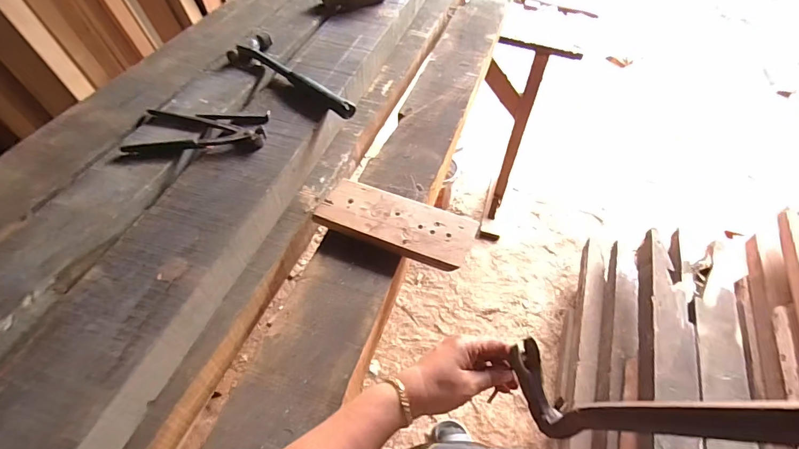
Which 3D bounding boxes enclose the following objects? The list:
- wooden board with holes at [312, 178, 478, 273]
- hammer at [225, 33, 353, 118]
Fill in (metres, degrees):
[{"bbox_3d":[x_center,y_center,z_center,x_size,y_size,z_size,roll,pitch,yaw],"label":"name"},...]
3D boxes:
[{"bbox_3d":[-0.006,-0.005,0.671,0.248,0.014,0.101,20,55,13],"label":"wooden board with holes"},{"bbox_3d":[-0.205,-0.284,0.795,0.317,0.029,0.095,37,61,24],"label":"hammer"}]

